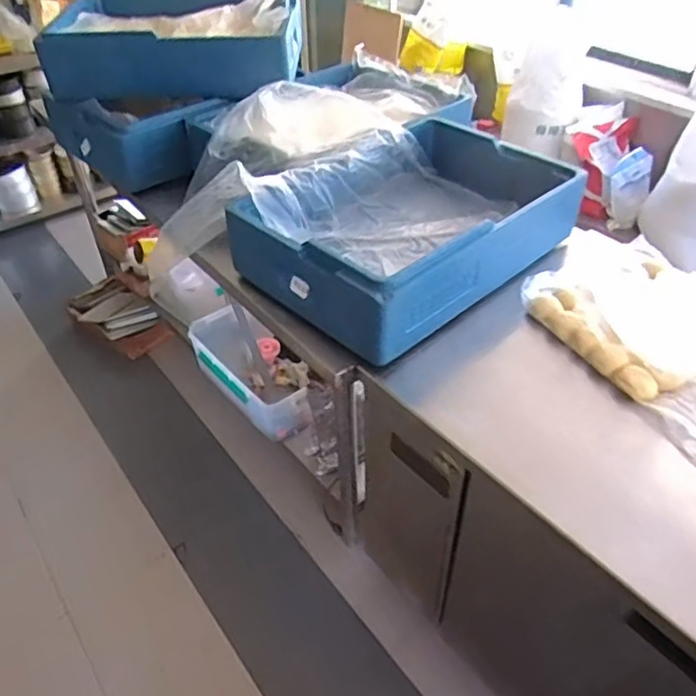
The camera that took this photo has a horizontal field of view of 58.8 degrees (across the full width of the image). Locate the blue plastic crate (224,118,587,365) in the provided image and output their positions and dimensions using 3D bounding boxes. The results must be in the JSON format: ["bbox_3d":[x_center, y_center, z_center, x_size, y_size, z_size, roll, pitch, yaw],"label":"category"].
[{"bbox_3d":[0.151,-0.281,1.416,0.517,0.189,0.687,33,50,33],"label":"blue plastic crate"}]

